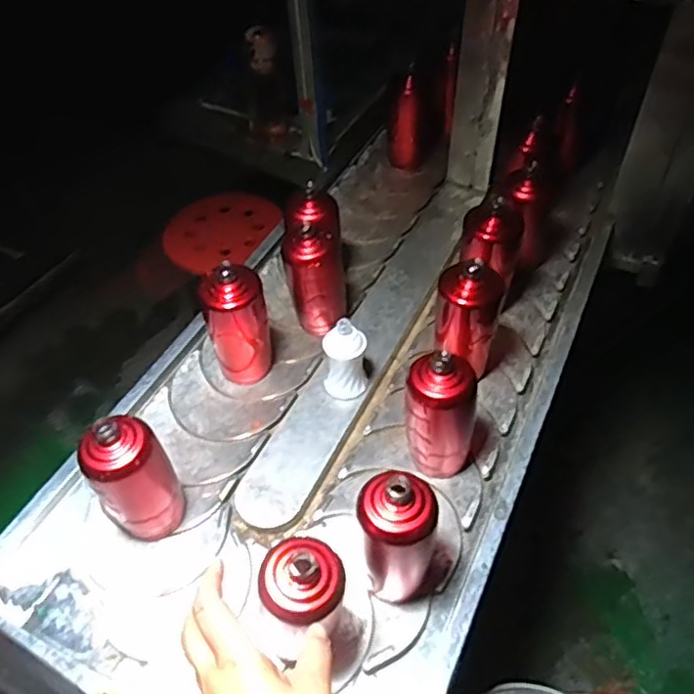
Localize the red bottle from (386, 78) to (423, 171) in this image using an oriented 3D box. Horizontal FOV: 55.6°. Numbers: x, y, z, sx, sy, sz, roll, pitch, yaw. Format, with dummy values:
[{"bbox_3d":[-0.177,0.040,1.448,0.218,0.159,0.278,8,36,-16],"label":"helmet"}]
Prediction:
[{"bbox_3d":[0.118,-0.432,1.282,0.074,0.173,0.066,10,48,3],"label":"red bottle"}]

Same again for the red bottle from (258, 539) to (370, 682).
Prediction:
[{"bbox_3d":[-0.023,0.269,0.665,0.070,0.219,0.068,-8,50,9],"label":"red bottle"}]

